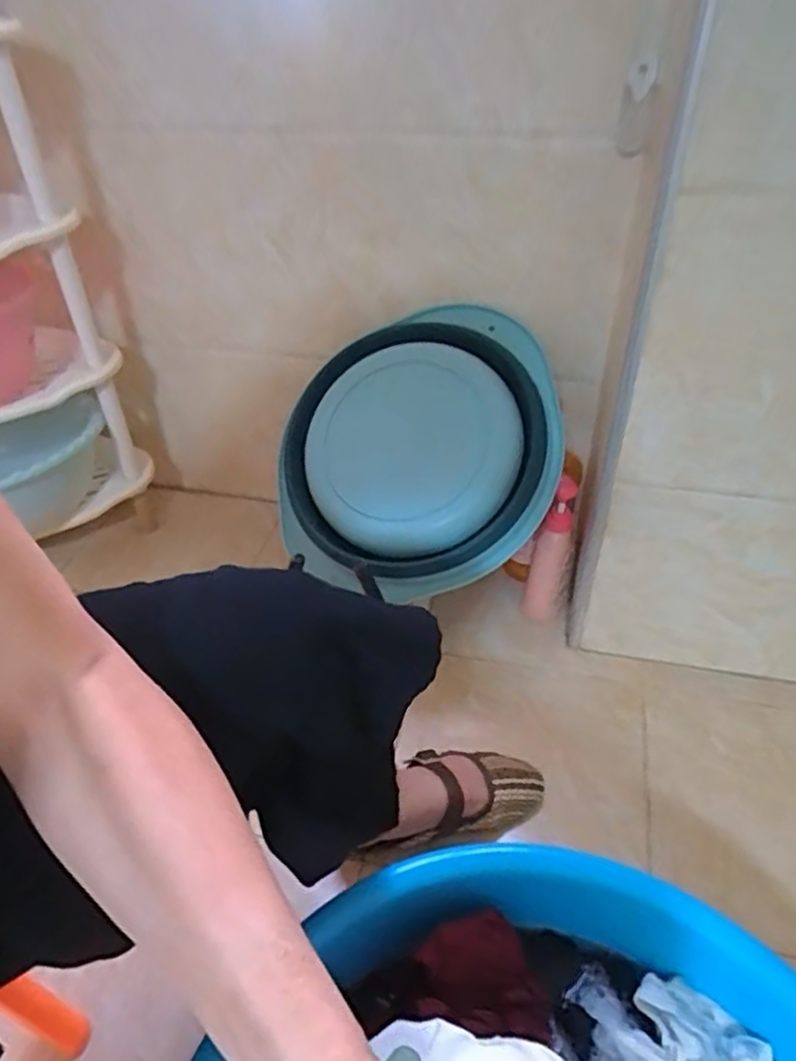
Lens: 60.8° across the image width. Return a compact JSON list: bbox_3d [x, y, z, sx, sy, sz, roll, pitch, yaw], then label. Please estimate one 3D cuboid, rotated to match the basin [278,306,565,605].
[{"bbox_3d":[0.030,-0.115,0.882,0.358,0.053,0.396,29,85,17],"label":"basin"}]

